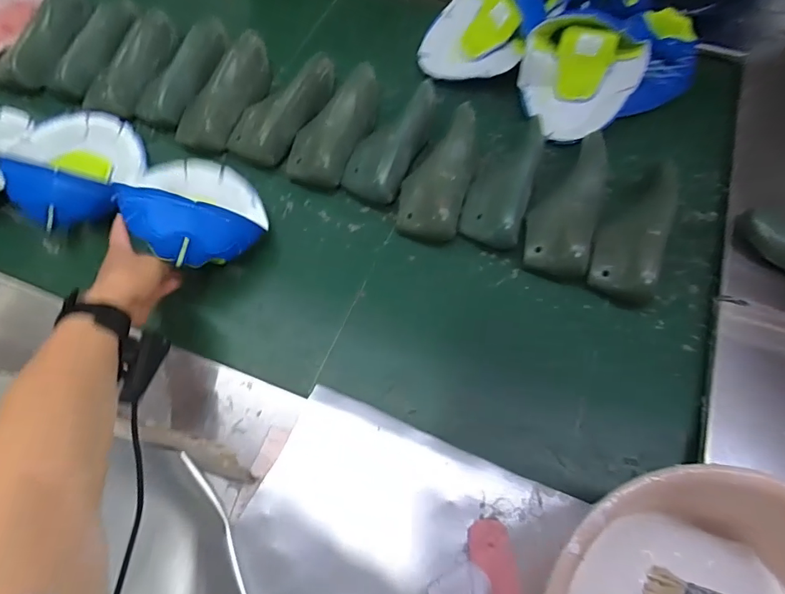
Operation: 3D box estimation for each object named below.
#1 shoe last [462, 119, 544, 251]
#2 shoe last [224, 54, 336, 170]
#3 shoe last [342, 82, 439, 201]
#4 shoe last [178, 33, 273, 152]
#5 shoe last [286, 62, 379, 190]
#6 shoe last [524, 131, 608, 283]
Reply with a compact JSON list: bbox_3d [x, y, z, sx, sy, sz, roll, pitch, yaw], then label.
[{"bbox_3d":[0.163,-0.166,0.643,0.095,0.070,0.200,16,67,6],"label":"shoe last"},{"bbox_3d":[-0.164,-0.295,0.710,0.104,0.063,0.213,25,69,10],"label":"shoe last"},{"bbox_3d":[0.001,-0.238,0.676,0.089,0.073,0.209,21,68,8],"label":"shoe last"},{"bbox_3d":[-0.265,-0.327,0.717,0.082,0.068,0.212,23,68,9],"label":"shoe last"},{"bbox_3d":[-0.084,-0.265,0.690,0.091,0.066,0.211,23,68,9],"label":"shoe last"},{"bbox_3d":[0.244,-0.127,0.624,0.096,0.066,0.204,14,67,6],"label":"shoe last"}]

